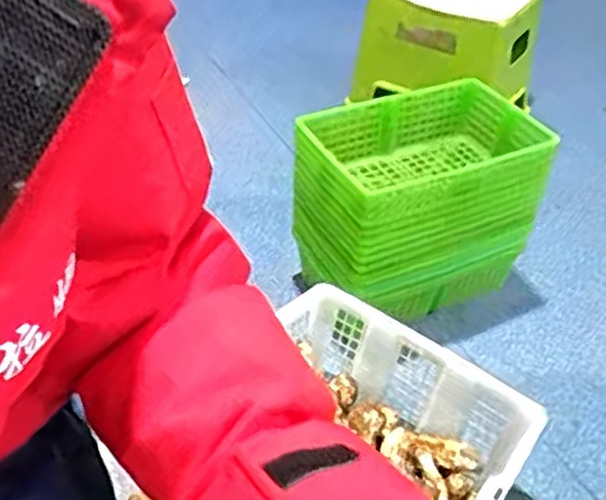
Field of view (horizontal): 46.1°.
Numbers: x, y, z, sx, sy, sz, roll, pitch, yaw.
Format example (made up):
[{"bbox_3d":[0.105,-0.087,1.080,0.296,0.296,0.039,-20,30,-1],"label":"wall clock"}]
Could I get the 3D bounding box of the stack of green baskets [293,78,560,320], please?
[{"bbox_3d":[0.183,-0.073,1.172,0.360,0.284,0.247,-19,45,-22],"label":"stack of green baskets"}]

